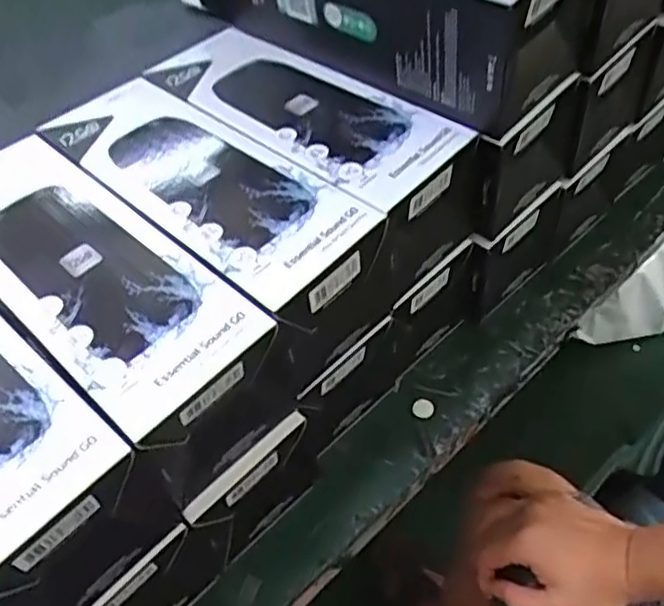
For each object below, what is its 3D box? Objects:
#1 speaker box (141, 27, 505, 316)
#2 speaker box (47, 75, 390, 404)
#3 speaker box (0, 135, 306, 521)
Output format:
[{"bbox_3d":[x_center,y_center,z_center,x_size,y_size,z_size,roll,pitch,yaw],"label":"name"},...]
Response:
[{"bbox_3d":[-0.020,-0.095,0.398,0.216,0.069,0.077,35,61,27],"label":"speaker box"},{"bbox_3d":[-0.067,-0.049,0.367,0.201,0.070,0.075,36,62,27],"label":"speaker box"},{"bbox_3d":[-0.116,-0.003,0.337,0.206,0.072,0.075,37,62,28],"label":"speaker box"}]

